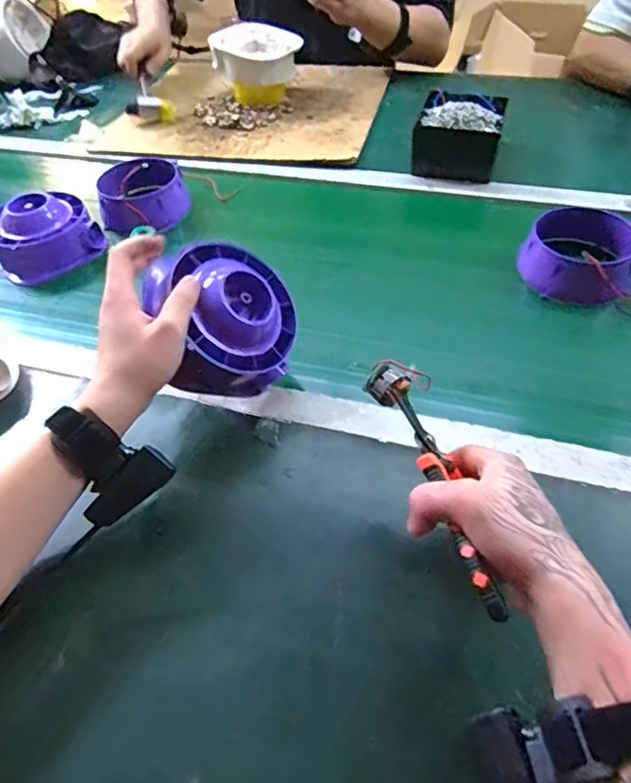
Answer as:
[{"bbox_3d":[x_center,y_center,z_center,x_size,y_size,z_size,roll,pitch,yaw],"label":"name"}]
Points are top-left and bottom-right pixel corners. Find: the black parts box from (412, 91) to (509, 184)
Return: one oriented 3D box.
[{"bbox_3d":[0.208,-0.369,0.792,0.117,0.078,0.127,12,51,13],"label":"black parts box"}]

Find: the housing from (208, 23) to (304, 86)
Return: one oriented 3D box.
[{"bbox_3d":[-0.103,-0.592,0.951,0.149,0.064,0.148,-5,51,-1],"label":"housing"}]

